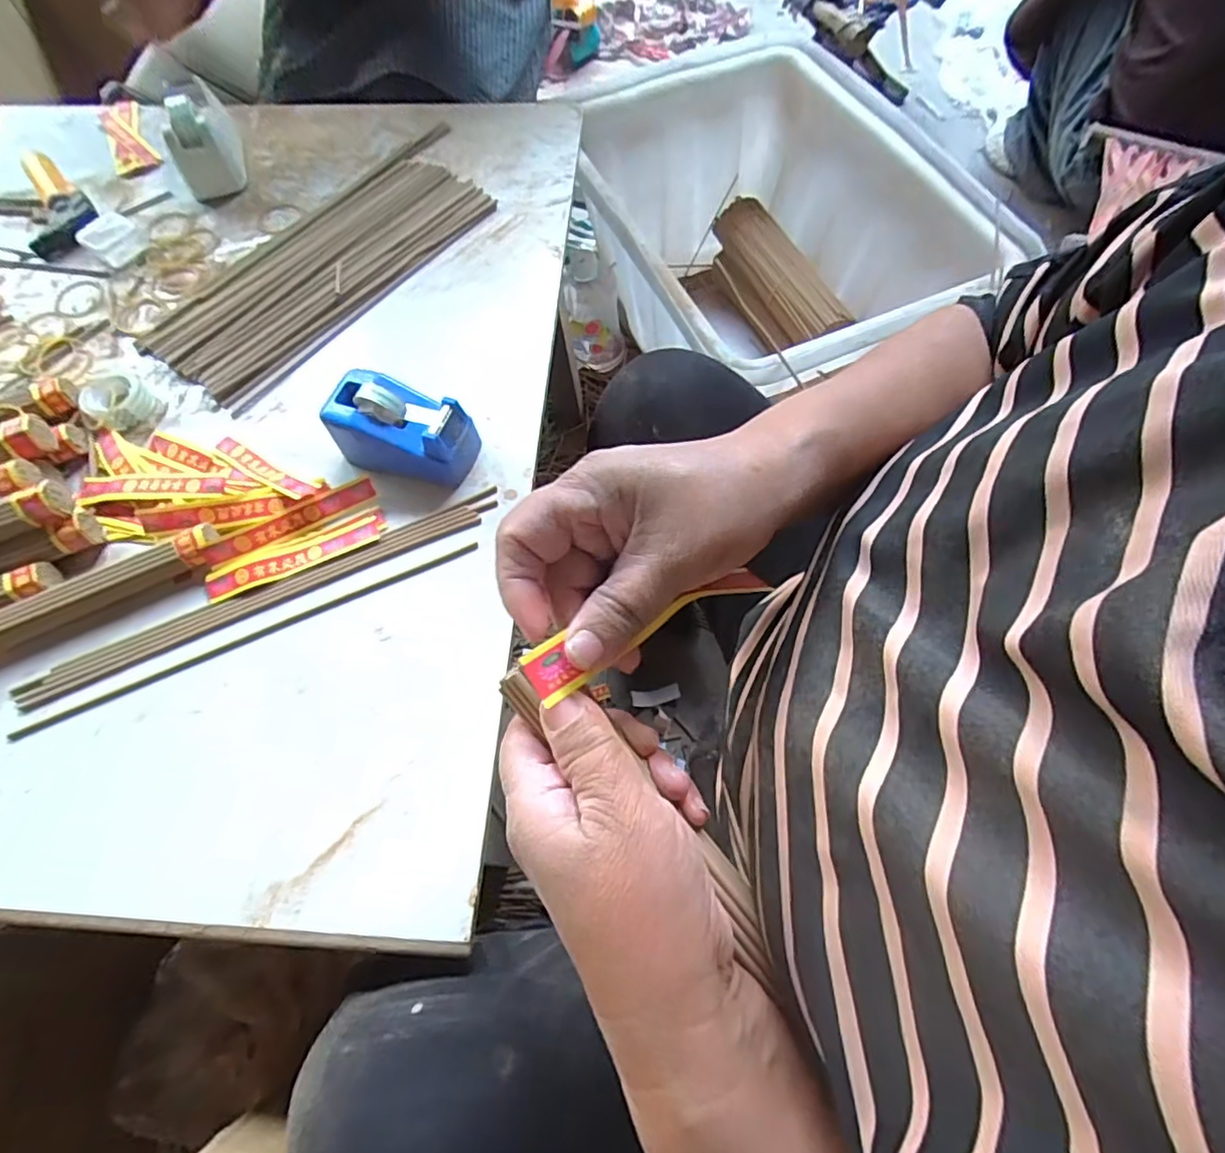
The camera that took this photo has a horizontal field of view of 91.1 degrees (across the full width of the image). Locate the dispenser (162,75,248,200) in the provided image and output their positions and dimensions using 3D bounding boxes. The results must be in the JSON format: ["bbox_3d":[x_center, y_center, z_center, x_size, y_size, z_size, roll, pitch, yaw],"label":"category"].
[{"bbox_3d":[-0.416,-0.448,0.608,0.060,0.063,0.117,-22,66,-8],"label":"dispenser"}]

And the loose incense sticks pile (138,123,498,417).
[{"bbox_3d":[-0.254,-0.300,0.562,0.154,0.010,0.352,30,70,15],"label":"loose incense sticks pile"}]

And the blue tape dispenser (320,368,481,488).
[{"bbox_3d":[-0.152,-0.108,0.444,0.103,0.055,0.058,17,67,10],"label":"blue tape dispenser"}]

